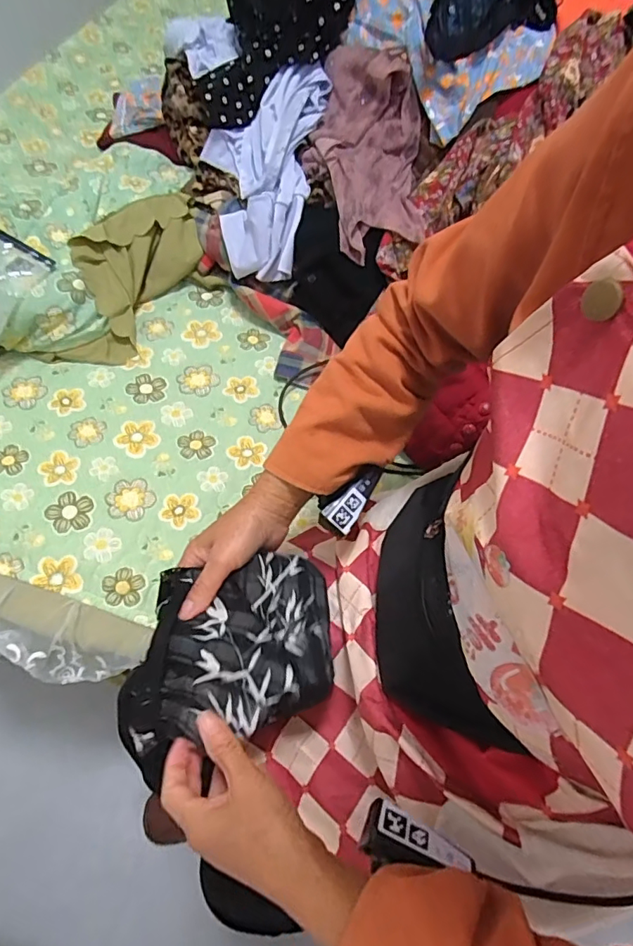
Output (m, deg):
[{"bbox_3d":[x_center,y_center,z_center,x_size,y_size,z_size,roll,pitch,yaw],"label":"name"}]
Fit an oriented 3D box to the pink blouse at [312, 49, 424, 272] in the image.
[{"bbox_3d":[0.073,-0.434,0.666,0.143,0.068,0.301,-2,80,-3],"label":"pink blouse"}]

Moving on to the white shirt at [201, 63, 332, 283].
[{"bbox_3d":[-0.084,-0.432,0.727,0.176,0.076,0.295,6,86,1],"label":"white shirt"}]

